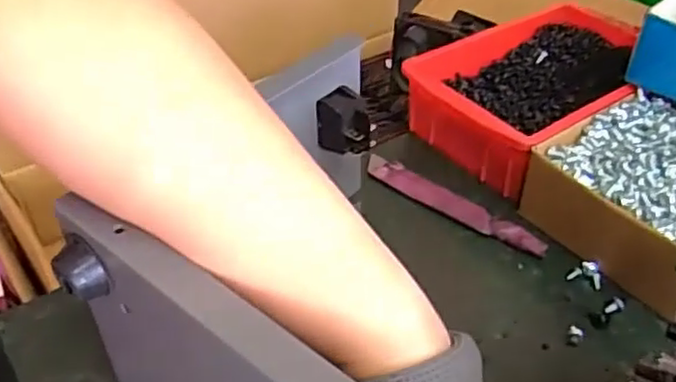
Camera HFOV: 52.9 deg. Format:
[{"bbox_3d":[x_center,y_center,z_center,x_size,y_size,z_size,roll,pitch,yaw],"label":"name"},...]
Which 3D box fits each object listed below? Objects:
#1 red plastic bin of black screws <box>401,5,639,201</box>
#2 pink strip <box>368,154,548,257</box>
[{"bbox_3d":[0.162,-0.076,0.532,0.190,0.059,0.127,-26,46,-27],"label":"red plastic bin of black screws"},{"bbox_3d":[0.079,0.009,0.469,0.138,0.006,0.019,29,64,28],"label":"pink strip"}]

